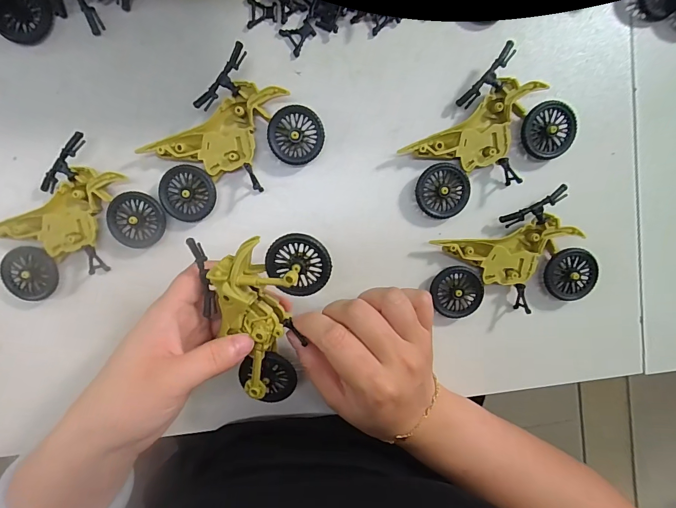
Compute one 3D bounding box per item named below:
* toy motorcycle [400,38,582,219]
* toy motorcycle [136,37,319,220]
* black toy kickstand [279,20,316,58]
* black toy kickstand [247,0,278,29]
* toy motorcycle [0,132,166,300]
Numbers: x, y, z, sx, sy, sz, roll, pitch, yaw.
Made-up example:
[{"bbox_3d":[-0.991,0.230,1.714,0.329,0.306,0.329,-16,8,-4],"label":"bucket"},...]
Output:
[{"bbox_3d":[0.100,-0.077,0.260,0.113,0.030,0.074,-37,95,2],"label":"toy motorcycle"},{"bbox_3d":[-0.073,-0.070,0.250,0.112,0.025,0.076,-42,95,3],"label":"toy motorcycle"},{"bbox_3d":[-0.026,-0.150,0.257,0.020,0.006,0.019,-34,95,2],"label":"black toy kickstand"},{"bbox_3d":[-0.051,-0.163,0.252,0.020,0.004,0.019,-1,95,-1],"label":"black toy kickstand"},{"bbox_3d":[-0.184,-0.023,0.253,0.112,0.023,0.077,-29,95,1],"label":"toy motorcycle"}]

